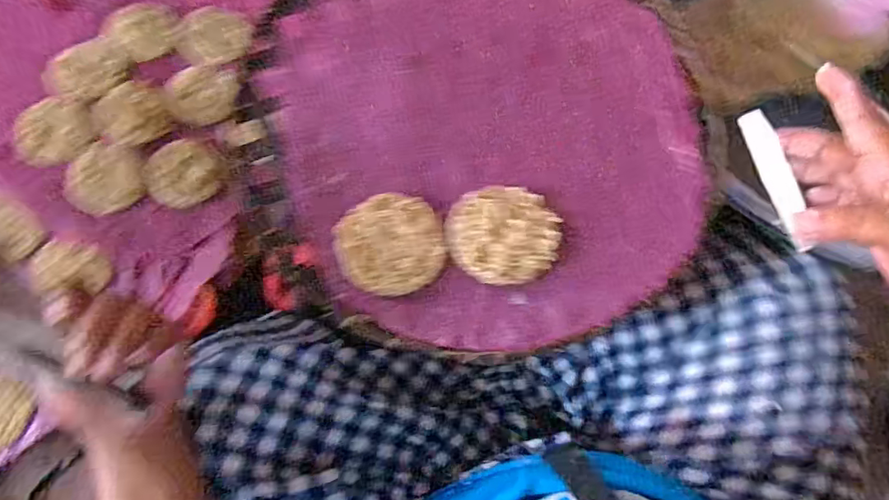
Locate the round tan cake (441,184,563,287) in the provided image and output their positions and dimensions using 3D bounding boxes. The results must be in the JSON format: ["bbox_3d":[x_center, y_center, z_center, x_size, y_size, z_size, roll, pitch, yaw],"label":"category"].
[{"bbox_3d":[0.045,-0.014,0.392,0.083,0.011,0.076,0,73,-1],"label":"round tan cake"}]

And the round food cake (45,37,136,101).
[{"bbox_3d":[-0.419,-0.214,0.612,0.089,0.018,0.072,-42,78,-12],"label":"round food cake"}]

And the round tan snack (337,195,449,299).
[{"bbox_3d":[-0.039,-0.005,0.386,0.074,0.010,0.074,-21,75,-7],"label":"round tan snack"}]

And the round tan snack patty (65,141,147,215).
[{"bbox_3d":[-0.381,-0.080,0.586,0.082,0.017,0.073,-42,78,-12],"label":"round tan snack patty"}]

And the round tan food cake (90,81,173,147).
[{"bbox_3d":[-0.362,-0.158,0.604,0.076,0.019,0.073,0,73,-1],"label":"round tan food cake"}]

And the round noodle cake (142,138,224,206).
[{"bbox_3d":[-0.304,-0.090,0.607,0.078,0.014,0.073,3,83,-24],"label":"round noodle cake"}]

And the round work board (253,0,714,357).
[{"bbox_3d":[0.032,-0.109,0.424,0.332,0.022,0.368,-15,74,-6],"label":"round work board"}]

